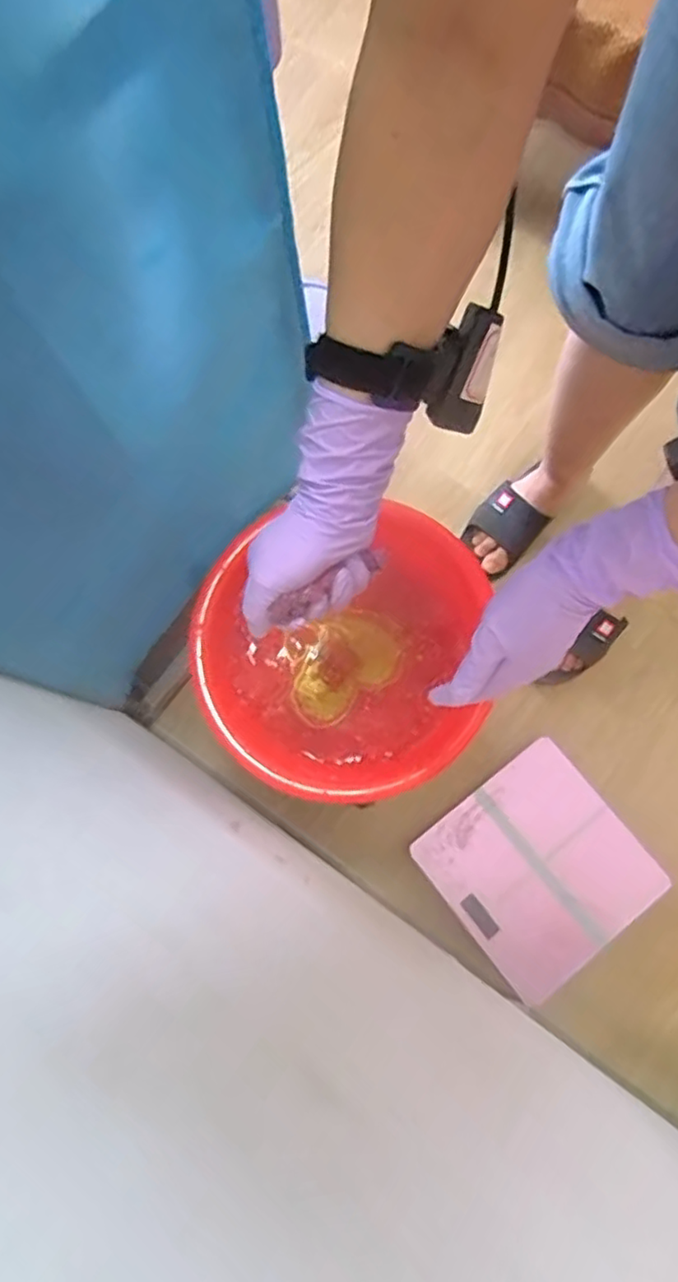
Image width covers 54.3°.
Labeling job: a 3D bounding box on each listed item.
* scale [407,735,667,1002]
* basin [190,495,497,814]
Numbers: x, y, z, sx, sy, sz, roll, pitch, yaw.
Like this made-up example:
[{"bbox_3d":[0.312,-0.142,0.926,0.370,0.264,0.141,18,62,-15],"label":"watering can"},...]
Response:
[{"bbox_3d":[0.268,0.301,0.884,0.247,0.023,0.249,-38,77,-7],"label":"scale"},{"bbox_3d":[-0.005,0.015,0.696,0.282,0.087,0.294,0,74,-1],"label":"basin"}]

